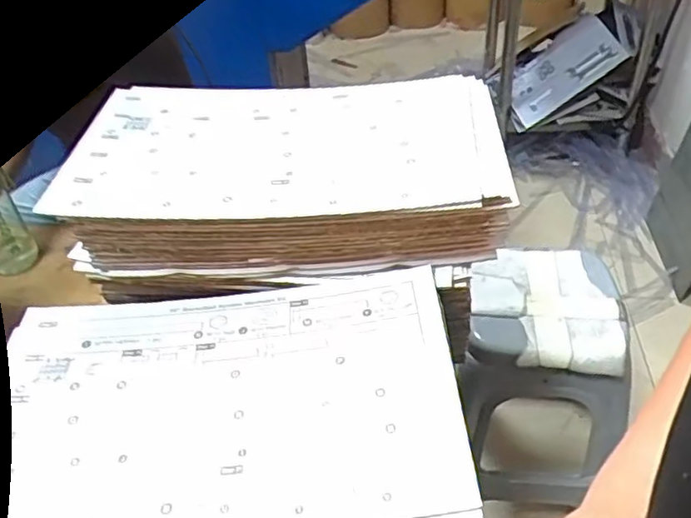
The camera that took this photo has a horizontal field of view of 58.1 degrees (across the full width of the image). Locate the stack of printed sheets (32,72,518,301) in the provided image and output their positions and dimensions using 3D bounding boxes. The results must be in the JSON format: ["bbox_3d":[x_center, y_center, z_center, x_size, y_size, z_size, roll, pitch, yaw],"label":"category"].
[{"bbox_3d":[-0.055,-0.088,0.669,0.418,0.108,0.252,-3,40,3],"label":"stack of printed sheets"}]

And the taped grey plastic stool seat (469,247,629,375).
[{"bbox_3d":[0.359,0.082,1.130,0.258,0.060,0.260,2,41,8],"label":"taped grey plastic stool seat"}]

